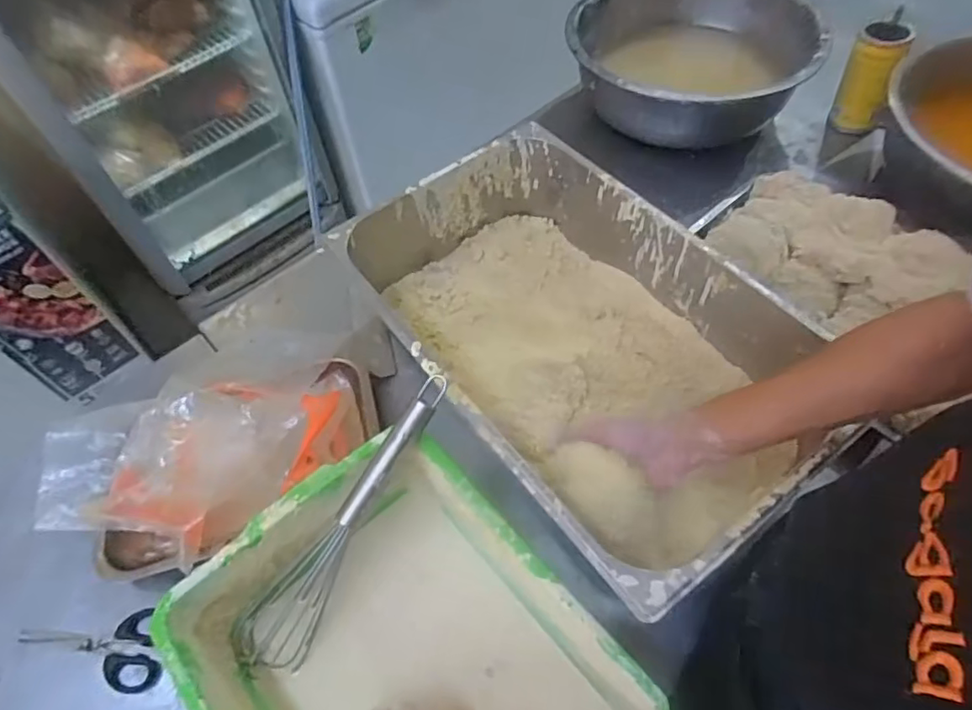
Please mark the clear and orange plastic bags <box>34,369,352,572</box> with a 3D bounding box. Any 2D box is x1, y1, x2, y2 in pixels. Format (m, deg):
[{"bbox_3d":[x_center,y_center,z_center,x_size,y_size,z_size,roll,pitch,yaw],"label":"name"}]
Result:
[{"bbox_3d":[-0.301,0.111,0.639,0.324,0.059,0.195,-15,57,-6],"label":"clear and orange plastic bags"}]

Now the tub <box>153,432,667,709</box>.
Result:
[{"bbox_3d":[-0.062,0.263,0.500,0.263,0.116,0.335,-37,62,-19],"label":"tub"}]

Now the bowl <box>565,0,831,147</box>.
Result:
[{"bbox_3d":[0.316,-0.459,0.951,0.350,0.130,0.365,-2,56,3],"label":"bowl"}]

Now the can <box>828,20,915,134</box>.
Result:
[{"bbox_3d":[0.570,-0.408,0.906,0.074,0.148,0.065,25,62,19],"label":"can"}]

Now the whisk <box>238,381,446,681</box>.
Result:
[{"bbox_3d":[-0.124,0.154,0.556,0.063,0.058,0.301,35,96,23],"label":"whisk"}]

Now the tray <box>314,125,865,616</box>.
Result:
[{"bbox_3d":[0.103,-0.020,0.654,0.317,0.128,0.503,-31,60,-16],"label":"tray"}]

